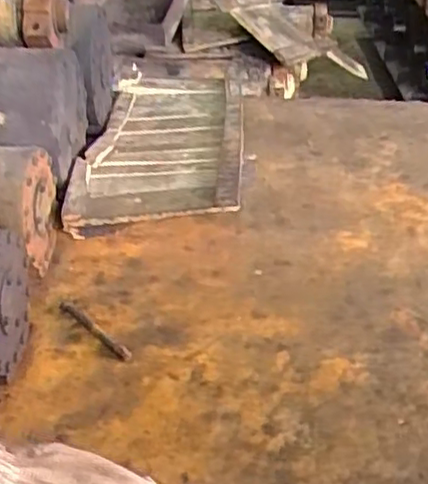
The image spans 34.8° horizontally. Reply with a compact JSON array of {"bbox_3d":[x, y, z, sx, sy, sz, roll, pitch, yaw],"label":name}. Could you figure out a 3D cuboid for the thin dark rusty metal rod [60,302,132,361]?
[{"bbox_3d":[-0.207,0.156,1.203,0.189,0.012,0.023,30,48,35],"label":"thin dark rusty metal rod"}]

